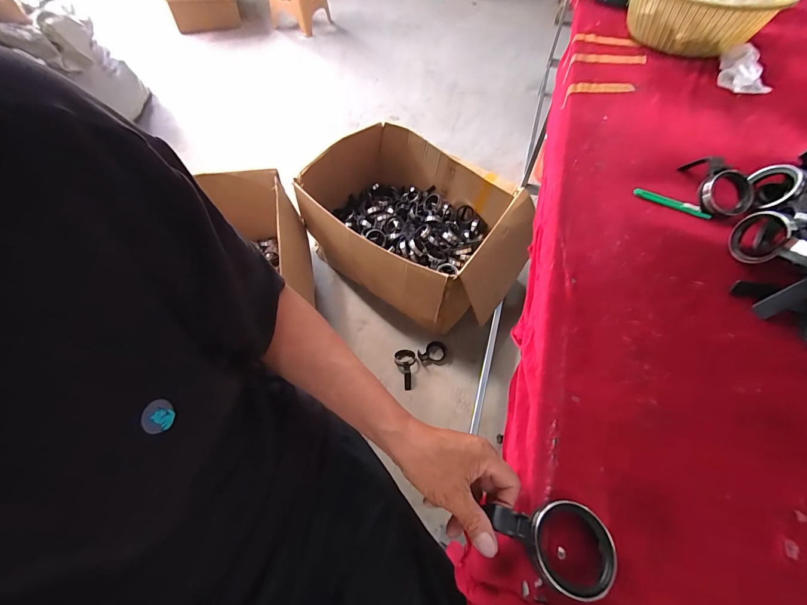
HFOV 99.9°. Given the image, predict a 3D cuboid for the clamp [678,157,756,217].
[{"bbox_3d":[0.514,-0.195,0.560,0.092,0.049,0.117,-40,65,-21],"label":"clamp"}]

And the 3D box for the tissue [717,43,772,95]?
[{"bbox_3d":[0.785,-0.528,0.773,0.112,0.048,0.122,25,61,14],"label":"tissue"}]

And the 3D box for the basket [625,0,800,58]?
[{"bbox_3d":[0.743,-0.753,0.857,0.343,0.149,0.299,30,63,16],"label":"basket"}]

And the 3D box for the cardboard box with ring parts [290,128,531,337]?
[{"bbox_3d":[0.041,-0.279,1.232,0.778,0.310,0.546,34,64,19],"label":"cardboard box with ring parts"}]

